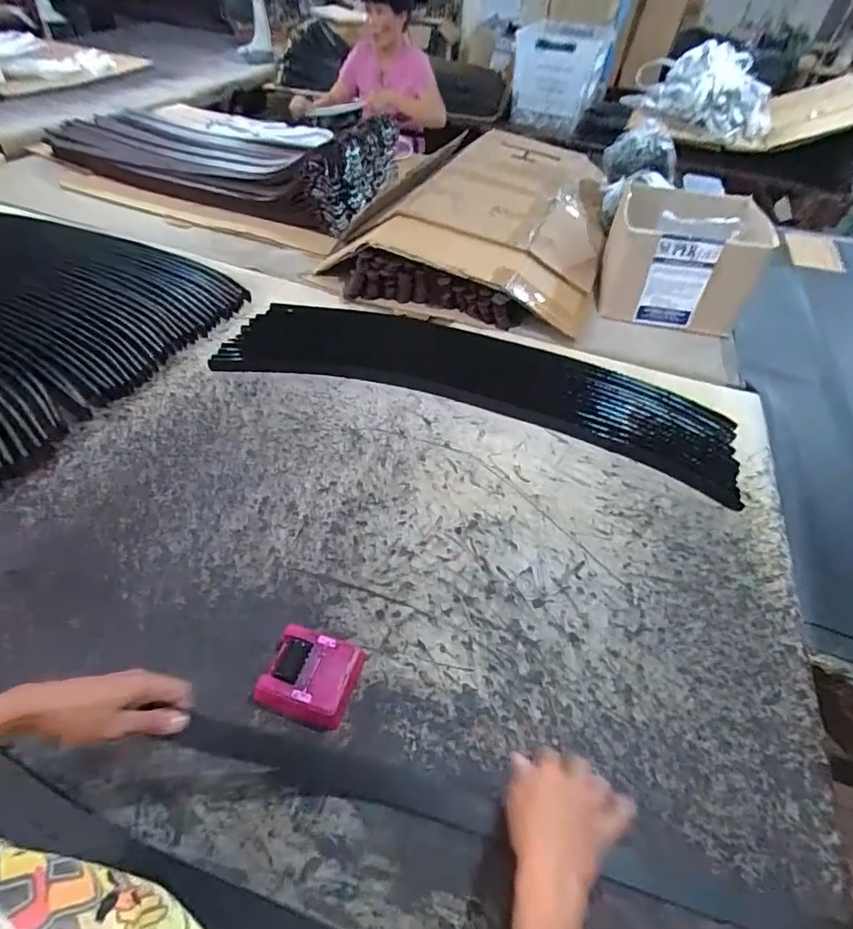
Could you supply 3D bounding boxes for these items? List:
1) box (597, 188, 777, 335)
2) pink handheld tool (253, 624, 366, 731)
[{"bbox_3d":[0.680,-0.565,1.350,0.374,0.228,0.345,19,49,13],"label":"box"},{"bbox_3d":[-0.147,0.271,0.638,0.115,0.039,0.099,15,47,8],"label":"pink handheld tool"}]

